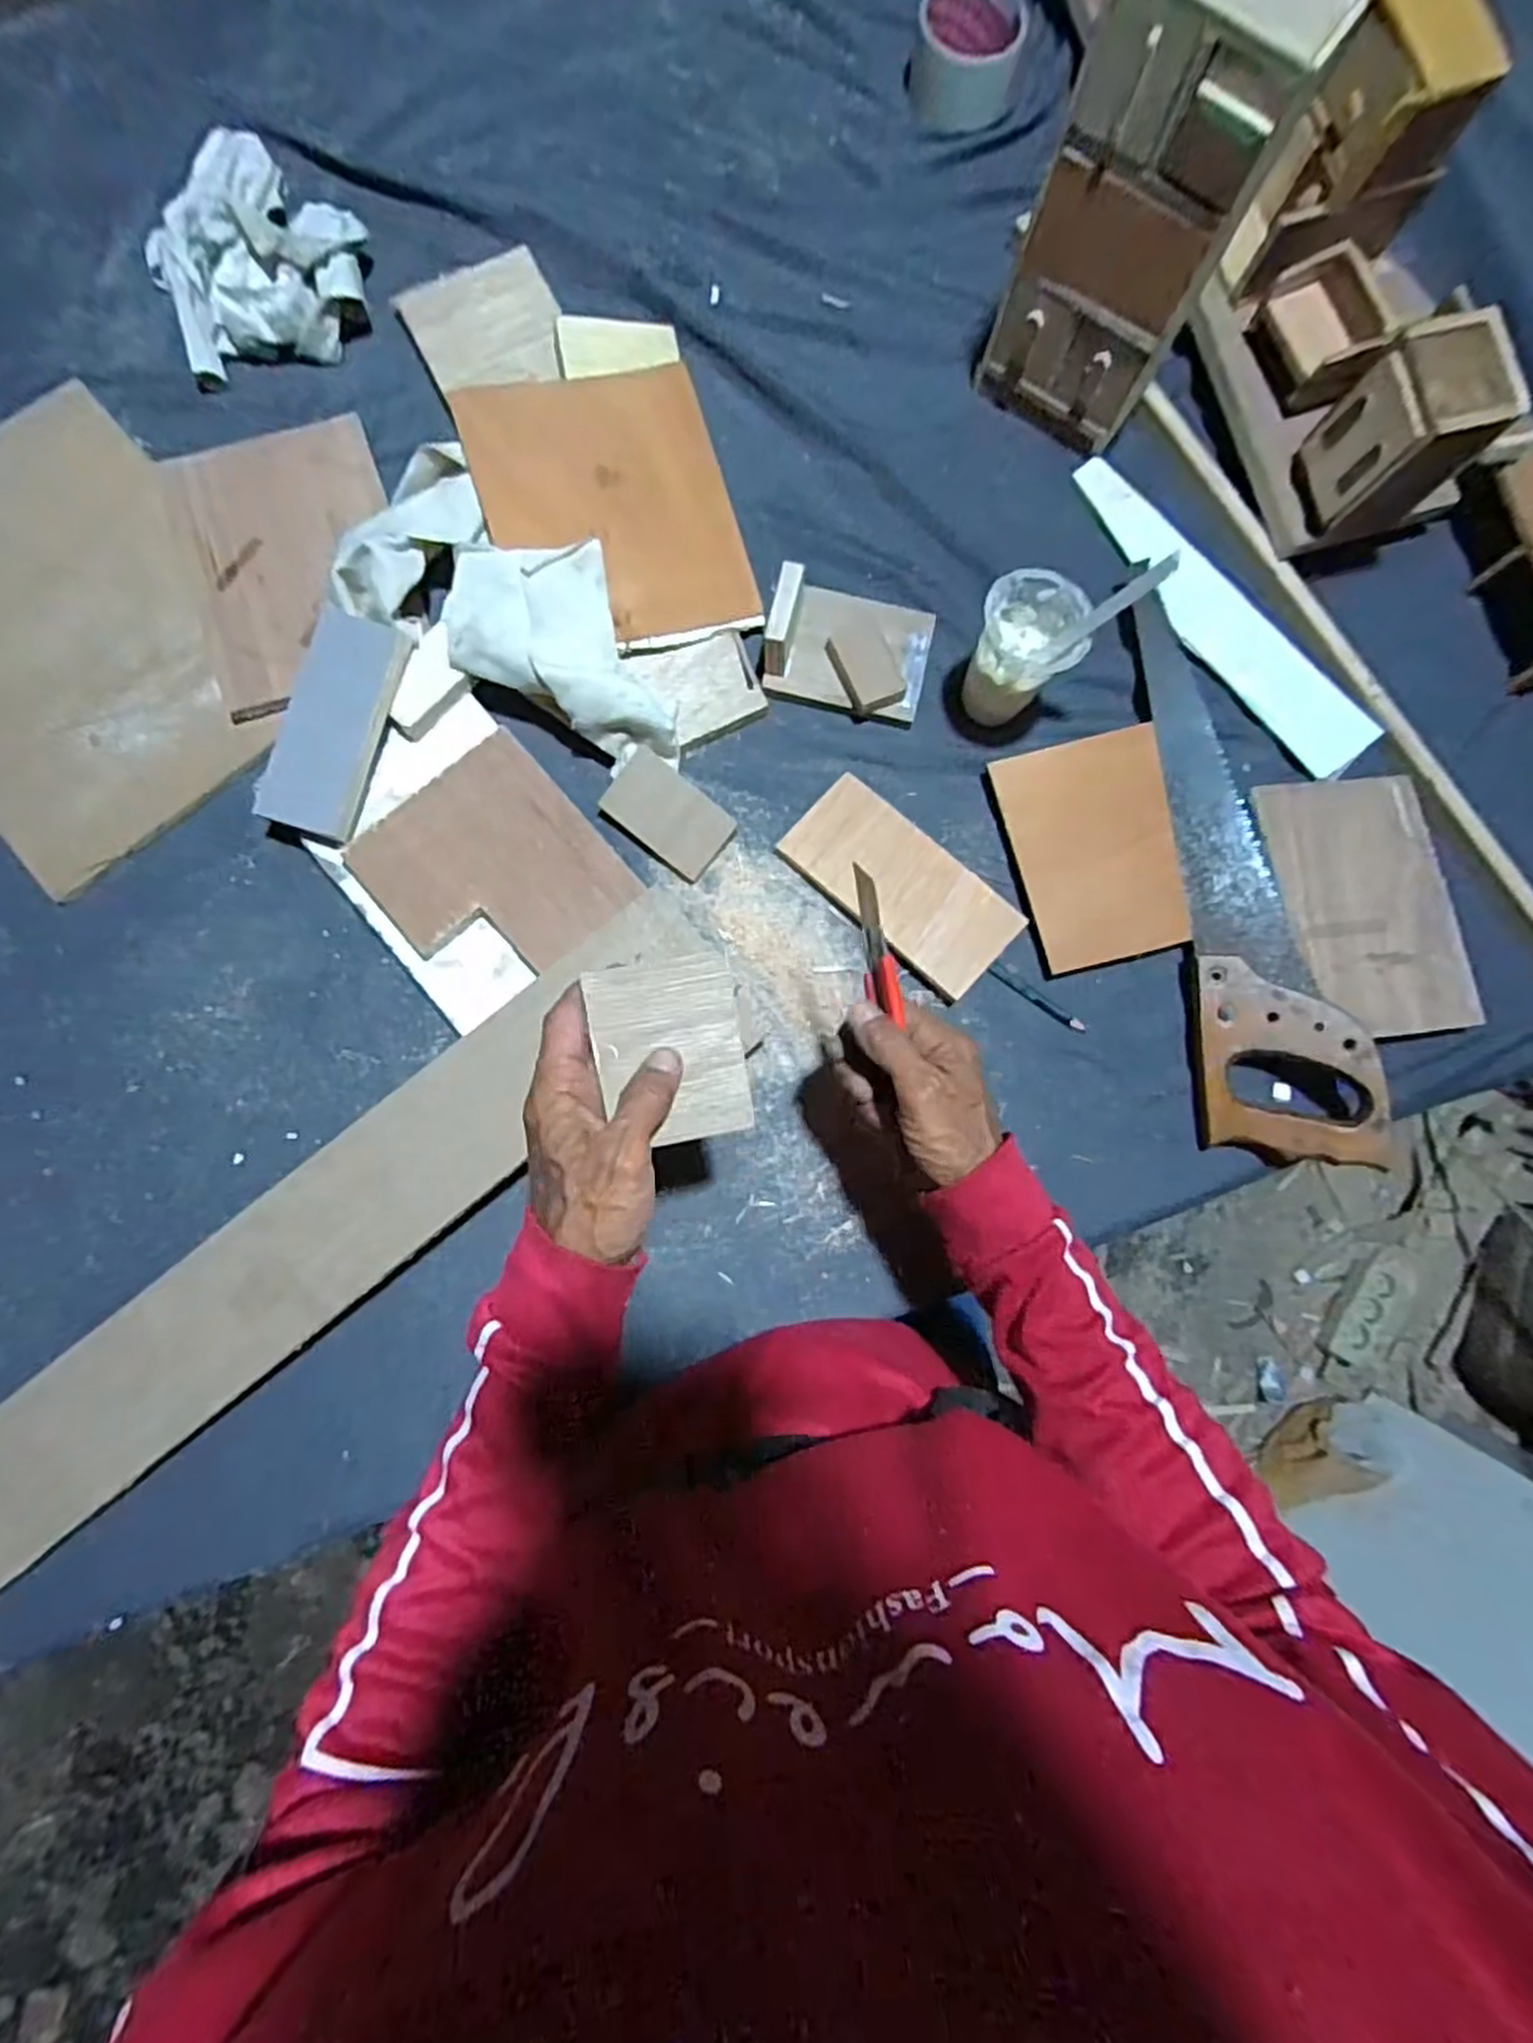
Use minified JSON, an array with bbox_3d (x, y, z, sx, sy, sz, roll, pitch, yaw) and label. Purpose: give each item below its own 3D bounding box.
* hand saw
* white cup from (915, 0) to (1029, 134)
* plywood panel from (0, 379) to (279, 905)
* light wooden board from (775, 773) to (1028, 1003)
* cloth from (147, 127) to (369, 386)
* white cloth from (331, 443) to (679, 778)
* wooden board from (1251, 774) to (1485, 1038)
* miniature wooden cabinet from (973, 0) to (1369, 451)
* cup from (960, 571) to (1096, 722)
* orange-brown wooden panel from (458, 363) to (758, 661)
[{"bbox_3d":[0.339,-0.113,0.547,0.093,0.039,0.419,-5,83,-2],"label":"hand saw"},{"bbox_3d":[0.164,-0.780,0.635,0.083,0.046,0.081,0,83,-2],"label":"white cup"},{"bbox_3d":[-0.511,-0.283,0.569,0.233,0.021,0.327,-38,85,-6],"label":"plywood panel"},{"bbox_3d":[0.096,-0.098,0.563,0.167,0.020,0.079,42,83,4],"label":"light wooden board"},{"bbox_3d":[-0.389,-0.590,0.590,0.158,0.042,0.187,-25,84,-5],"label":"cloth"},{"bbox_3d":[-0.159,-0.288,0.550,0.253,0.055,0.131,29,83,2],"label":"white cloth"},{"bbox_3d":[0.436,-0.086,0.568,0.128,0.015,0.190,-6,83,-3],"label":"wooden board"},{"bbox_3d":[0.229,-0.498,0.496,0.119,0.248,0.039,31,83,2],"label":"miniature wooden cabinet"},{"bbox_3d":[0.176,-0.255,0.550,0.067,0.087,0.065,0,83,-2],"label":"cup"},{"bbox_3d":[-0.110,-0.364,0.563,0.169,0.007,0.193,-17,93,-9],"label":"orange-brown wooden panel"}]

